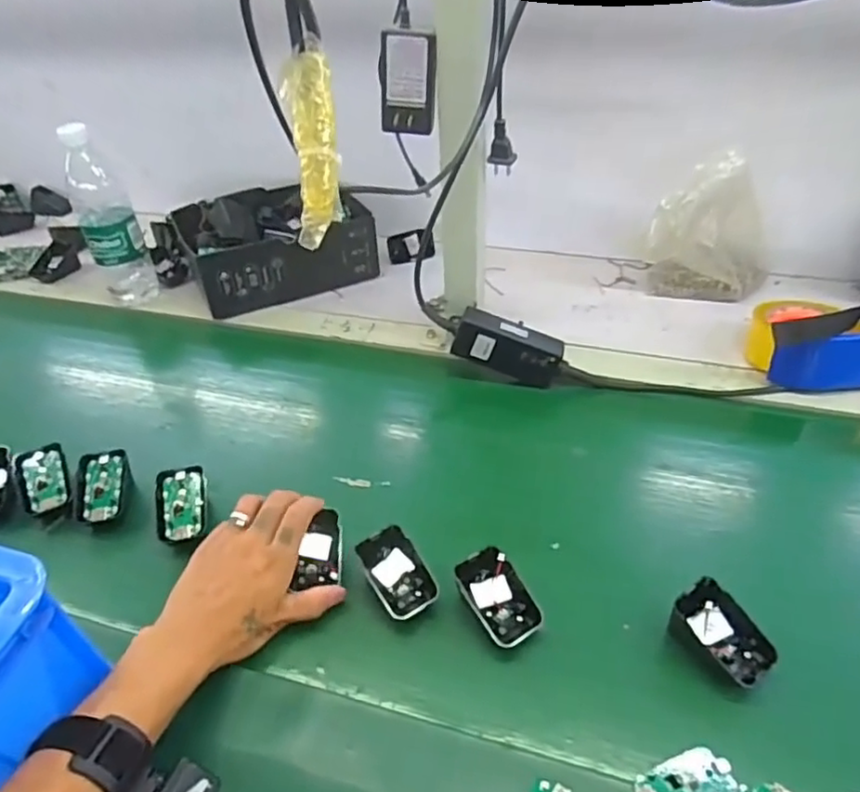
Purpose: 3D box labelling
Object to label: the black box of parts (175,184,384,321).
[{"bbox_3d":[-0.213,-0.212,0.876,0.229,0.088,0.181,-20,42,-19],"label":"black box of parts"}]

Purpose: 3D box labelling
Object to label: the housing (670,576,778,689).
[{"bbox_3d":[0.206,0.170,0.441,0.048,0.043,0.066,-30,46,-28],"label":"housing"}]

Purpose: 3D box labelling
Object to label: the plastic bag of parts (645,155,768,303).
[{"bbox_3d":[0.344,-0.198,0.768,0.141,0.161,0.092,17,44,24],"label":"plastic bag of parts"}]

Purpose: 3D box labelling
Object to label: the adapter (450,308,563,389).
[{"bbox_3d":[0.083,-0.052,0.669,0.112,0.049,0.030,21,42,0],"label":"adapter"}]

